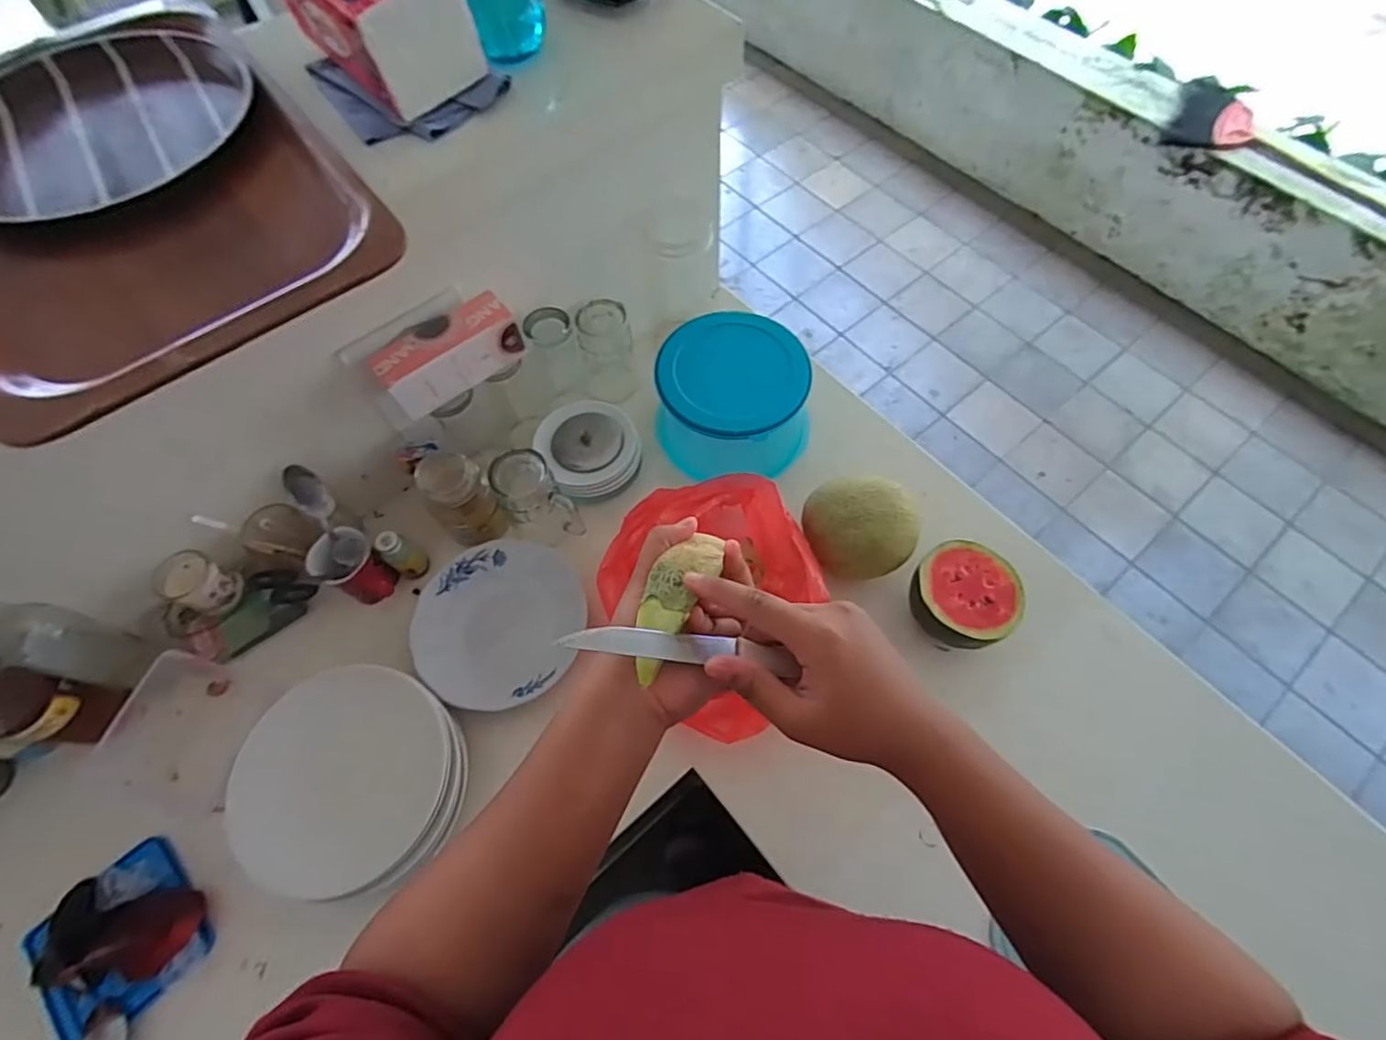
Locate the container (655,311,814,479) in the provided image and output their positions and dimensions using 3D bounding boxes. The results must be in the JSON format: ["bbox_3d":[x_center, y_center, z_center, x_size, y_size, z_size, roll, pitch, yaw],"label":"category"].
[{"bbox_3d":[0.055,-0.157,0.808,0.195,0.143,0.161,8,65,5],"label":"container"}]

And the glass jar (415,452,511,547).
[{"bbox_3d":[-0.278,-0.022,0.735,0.070,0.110,0.070,-1,65,1],"label":"glass jar"}]

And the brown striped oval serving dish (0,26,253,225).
[{"bbox_3d":[-0.578,-0.382,0.570,0.272,0.026,0.292,-41,70,-16],"label":"brown striped oval serving dish"}]

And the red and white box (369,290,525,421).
[{"bbox_3d":[-0.267,-0.181,0.670,0.150,0.060,0.058,-40,70,-16],"label":"red and white box"}]

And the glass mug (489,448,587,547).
[{"bbox_3d":[-0.195,-0.015,0.743,0.077,0.123,0.094,-33,68,-13],"label":"glass mug"}]

